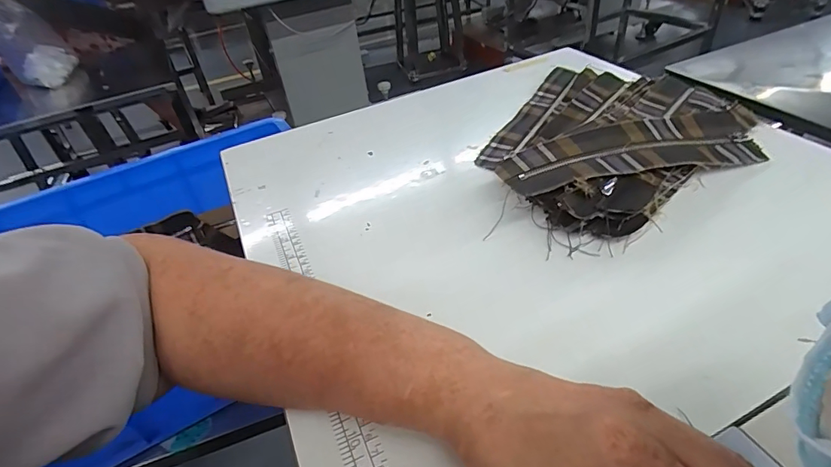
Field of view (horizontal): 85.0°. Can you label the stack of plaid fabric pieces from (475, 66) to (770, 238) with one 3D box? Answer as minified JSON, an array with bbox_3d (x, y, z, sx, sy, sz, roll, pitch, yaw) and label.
[{"bbox_3d":[0.182,-0.111,0.472,0.279,0.040,0.261,-29,44,-24],"label":"stack of plaid fabric pieces"}]

